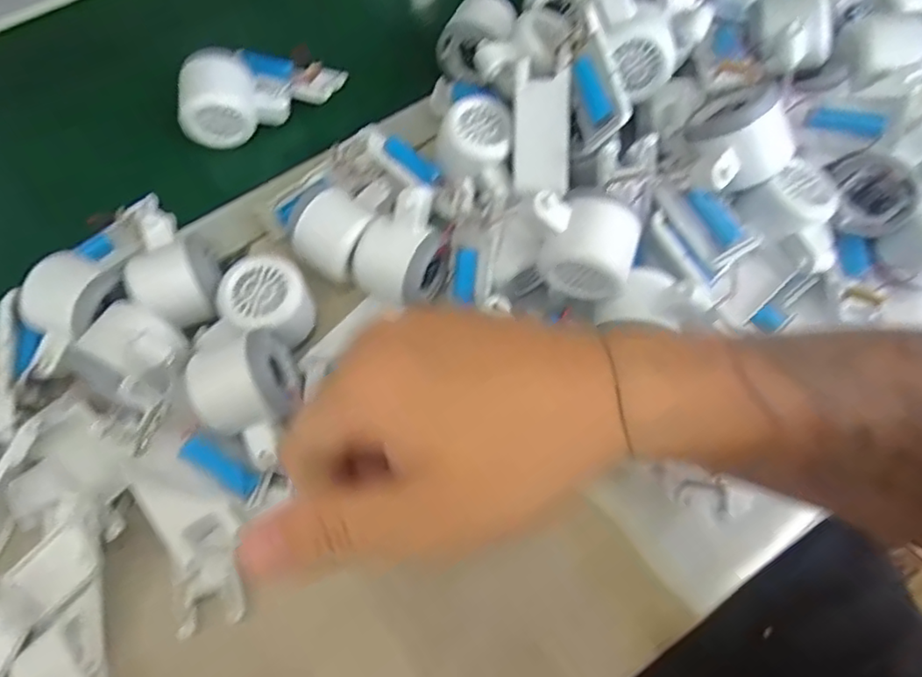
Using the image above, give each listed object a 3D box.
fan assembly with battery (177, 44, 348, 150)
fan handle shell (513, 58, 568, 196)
[{"bbox_3d":[-0.174,-0.217,0.504,0.135,0.047,0.071,-31,71,-12],"label":"fan assembly with battery"},{"bbox_3d":[0.058,-0.151,0.432,0.038,0.010,0.091,1,99,13],"label":"fan handle shell"}]

